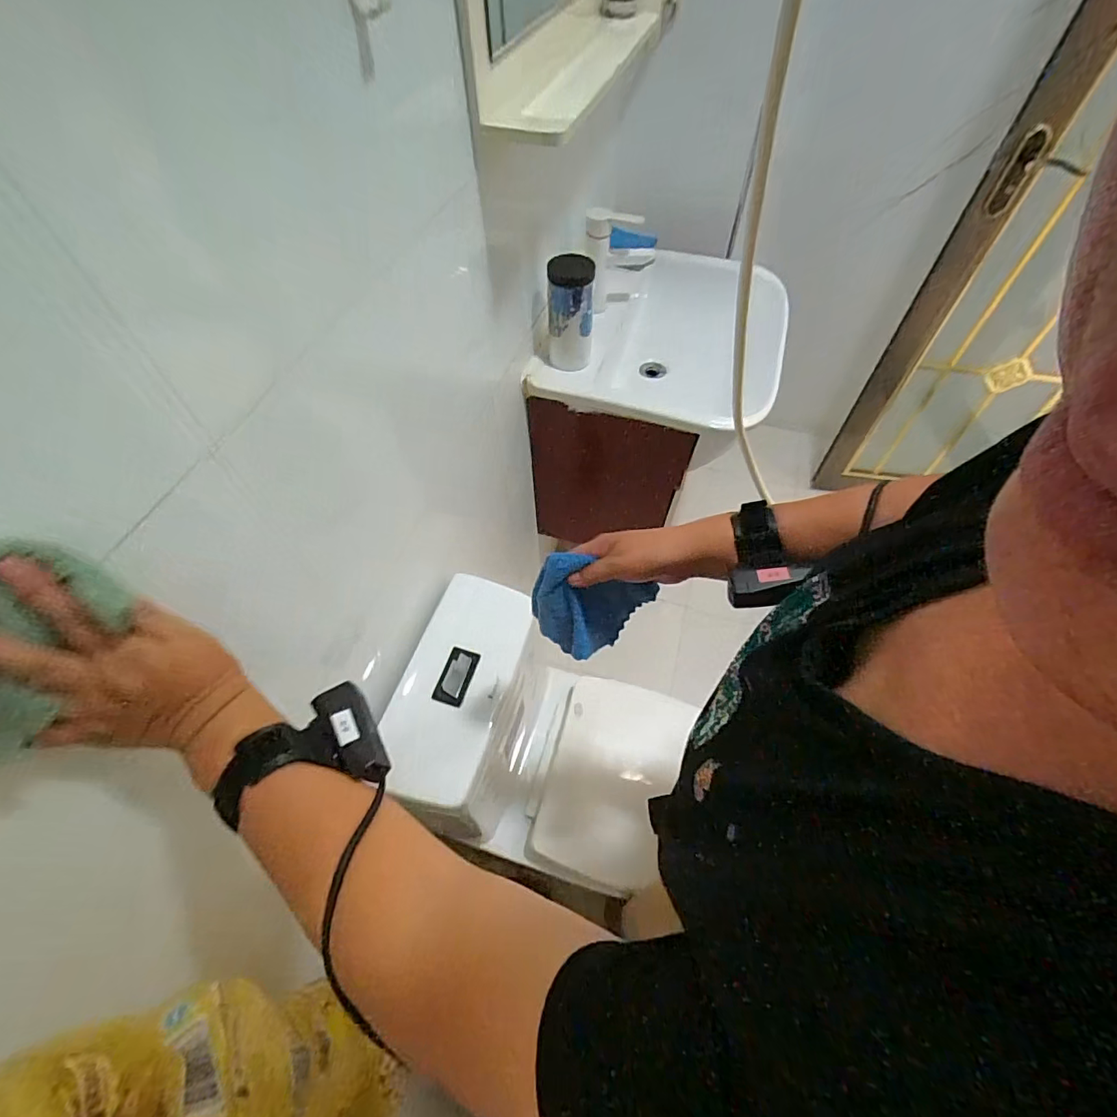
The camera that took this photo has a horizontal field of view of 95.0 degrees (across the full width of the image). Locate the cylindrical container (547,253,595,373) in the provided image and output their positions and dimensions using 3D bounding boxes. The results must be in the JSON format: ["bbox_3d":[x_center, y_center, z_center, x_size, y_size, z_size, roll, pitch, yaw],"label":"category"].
[{"bbox_3d":[0.021,-0.447,0.954,0.083,0.191,0.071,-2,55,-3],"label":"cylindrical container"}]

